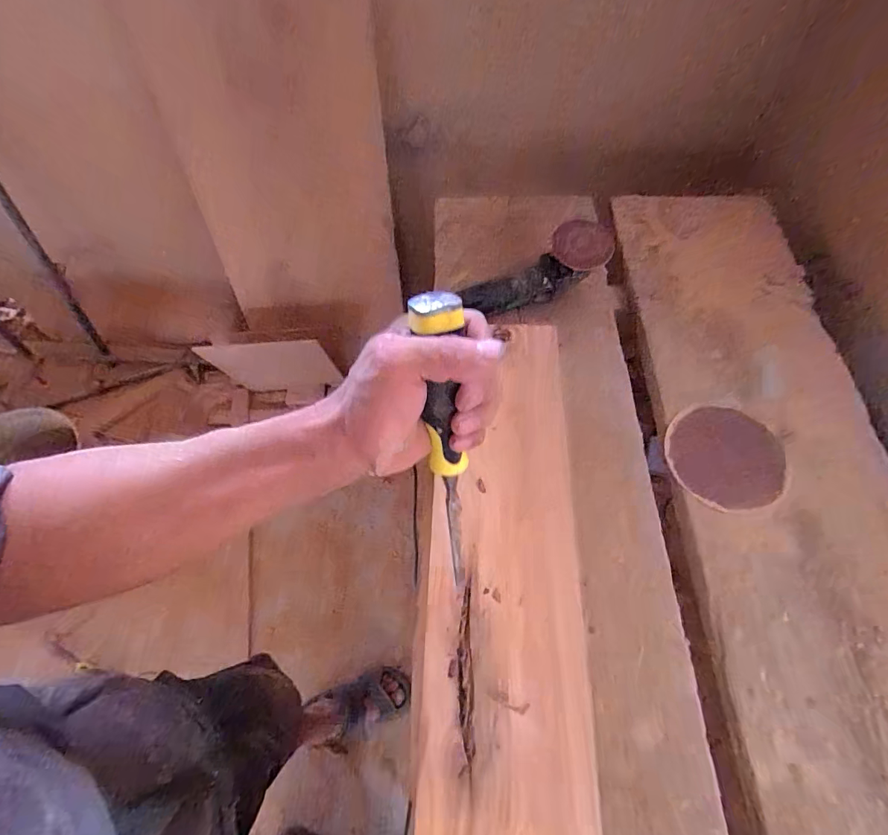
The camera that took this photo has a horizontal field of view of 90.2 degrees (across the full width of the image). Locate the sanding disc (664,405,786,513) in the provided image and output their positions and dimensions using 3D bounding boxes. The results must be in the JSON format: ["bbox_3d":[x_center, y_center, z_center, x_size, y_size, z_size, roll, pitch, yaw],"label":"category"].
[{"bbox_3d":[0.405,0.055,0.640,0.152,0.005,0.160,13,63,10],"label":"sanding disc"}]

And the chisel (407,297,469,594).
[{"bbox_3d":[0.004,0.037,0.318,0.029,0.249,0.026,-5,35,0],"label":"chisel"}]

